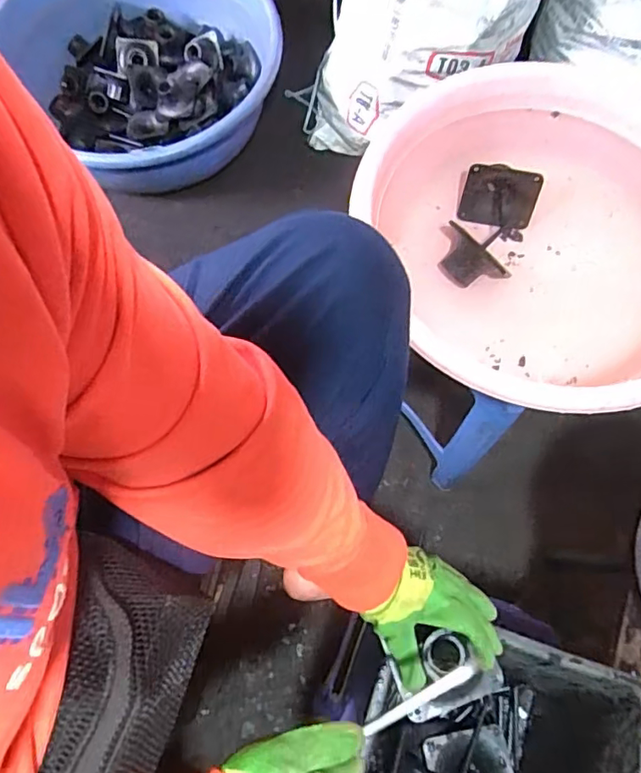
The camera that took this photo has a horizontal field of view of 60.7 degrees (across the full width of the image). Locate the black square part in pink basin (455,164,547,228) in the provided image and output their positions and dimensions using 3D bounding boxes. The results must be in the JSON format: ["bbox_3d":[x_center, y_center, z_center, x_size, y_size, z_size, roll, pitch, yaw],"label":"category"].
[{"bbox_3d":[0.227,-0.239,0.691,0.091,0.017,0.070,14,111,4],"label":"black square part in pink basin"}]

